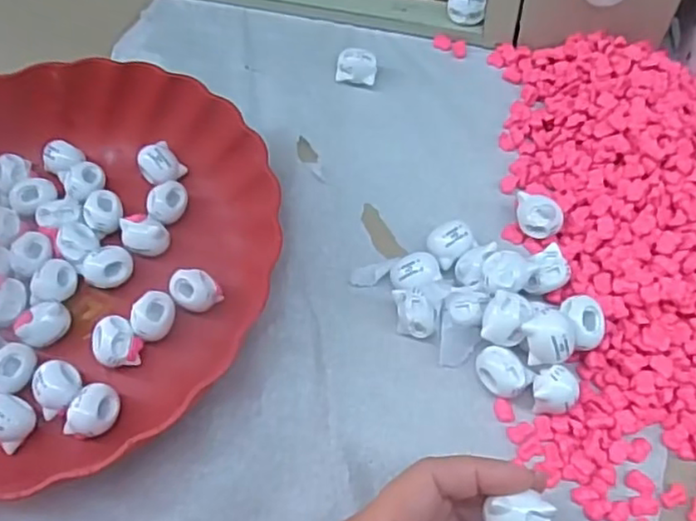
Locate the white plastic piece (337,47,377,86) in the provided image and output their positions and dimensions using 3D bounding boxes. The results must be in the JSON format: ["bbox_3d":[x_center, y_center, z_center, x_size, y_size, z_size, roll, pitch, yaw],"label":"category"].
[{"bbox_3d":[0.006,-0.123,0.420,0.024,0.018,0.016,12,62,10],"label":"white plastic piece"}]

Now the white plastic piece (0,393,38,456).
[{"bbox_3d":[-0.165,0.076,0.315,0.021,0.015,0.022,28,66,18],"label":"white plastic piece"}]

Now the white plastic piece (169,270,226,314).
[{"bbox_3d":[-0.080,0.017,0.346,0.022,0.020,0.022,-41,66,-17],"label":"white plastic piece"}]

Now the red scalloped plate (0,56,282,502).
[{"bbox_3d":[-0.162,-0.005,0.345,0.224,0.041,0.233,-2,61,3],"label":"red scalloped plate"}]

